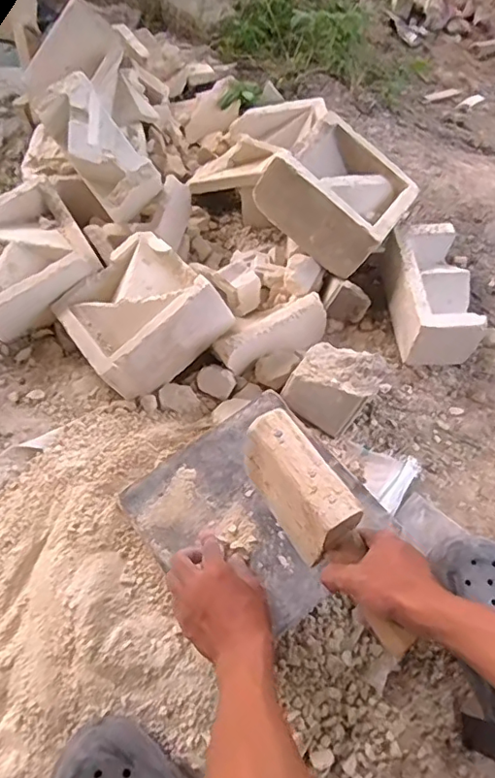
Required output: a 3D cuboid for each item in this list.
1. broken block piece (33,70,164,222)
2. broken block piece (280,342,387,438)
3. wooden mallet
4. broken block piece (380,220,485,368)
[{"bbox_3d":[-0.233,-0.385,0.879,0.107,0.109,0.212,-40,97,-19],"label":"broken block piece"},{"bbox_3d":[0.119,-0.003,0.760,0.118,0.086,0.101,26,64,16],"label":"broken block piece"},{"bbox_3d":[0.078,0.141,0.551,0.061,0.096,0.251,-27,66,-13],"label":"wooden mallet"},{"bbox_3d":[0.278,-0.150,0.840,0.105,0.096,0.195,-5,60,-1],"label":"broken block piece"}]

